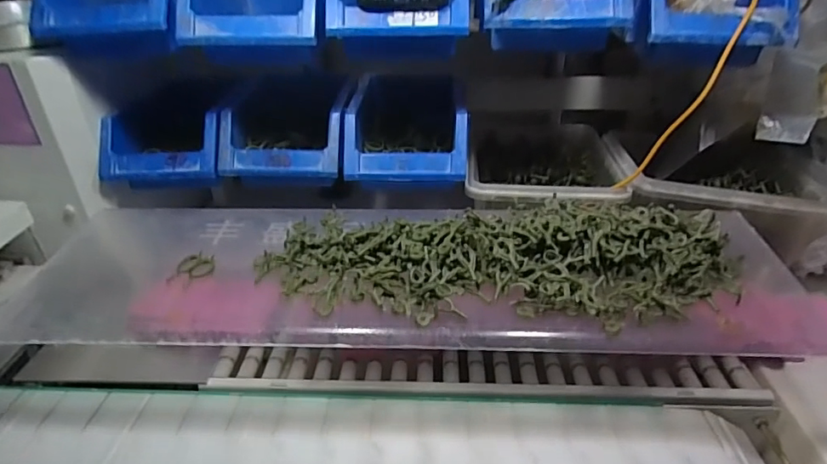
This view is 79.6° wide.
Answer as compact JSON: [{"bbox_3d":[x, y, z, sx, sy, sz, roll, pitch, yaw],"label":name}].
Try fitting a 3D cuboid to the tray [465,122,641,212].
[{"bbox_3d":[0.143,-0.073,0.565,0.163,0.057,0.197,1,32,4],"label":"tray"}]

